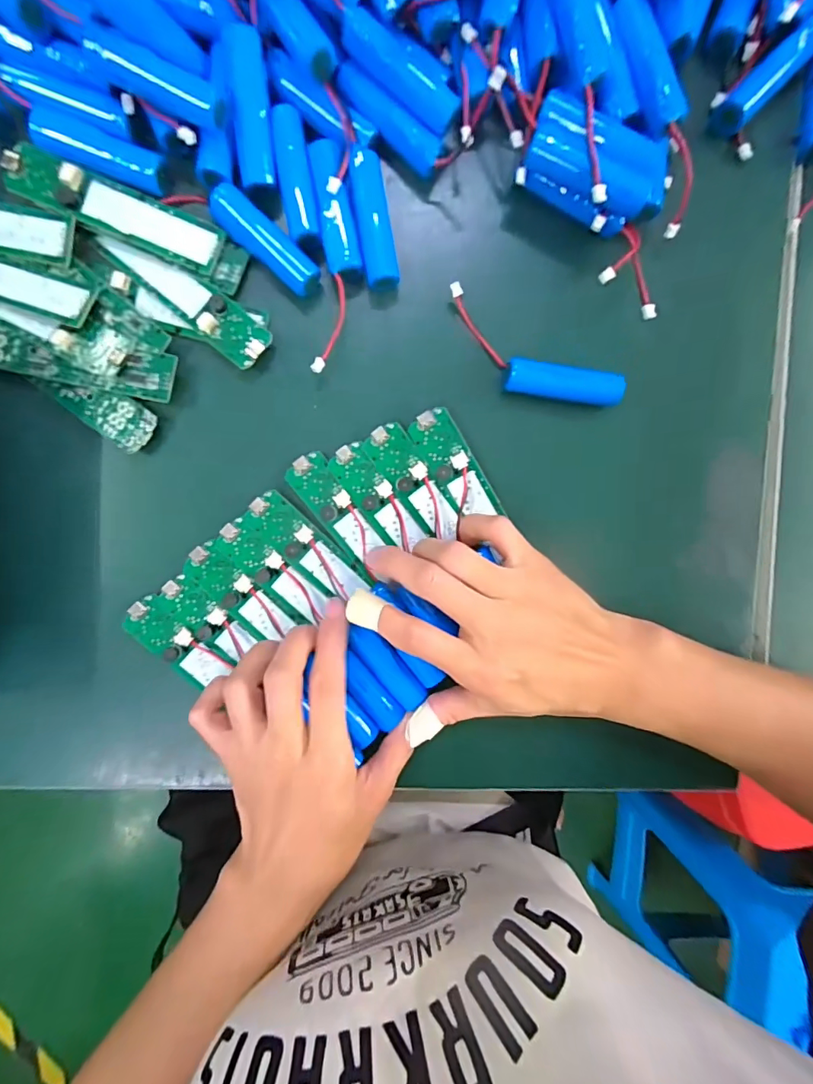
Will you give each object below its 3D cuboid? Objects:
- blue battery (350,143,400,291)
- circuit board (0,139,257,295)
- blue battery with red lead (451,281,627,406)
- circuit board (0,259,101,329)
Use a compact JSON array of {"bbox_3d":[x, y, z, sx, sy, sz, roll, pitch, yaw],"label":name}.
[{"bbox_3d":[-0.018,-0.181,0.266,0.019,0.017,0.070,-11,96,-4],"label":"blue battery"},{"bbox_3d":[-0.152,-0.179,0.256,0.128,0.006,0.028,23,92,-7],"label":"circuit board"},{"bbox_3d":[0.070,-0.106,0.278,0.113,0.023,0.036,27,92,-7],"label":"blue battery with red lead"},{"bbox_3d":[-0.225,-0.144,0.256,0.108,0.006,0.026,17,79,-1],"label":"circuit board"}]

